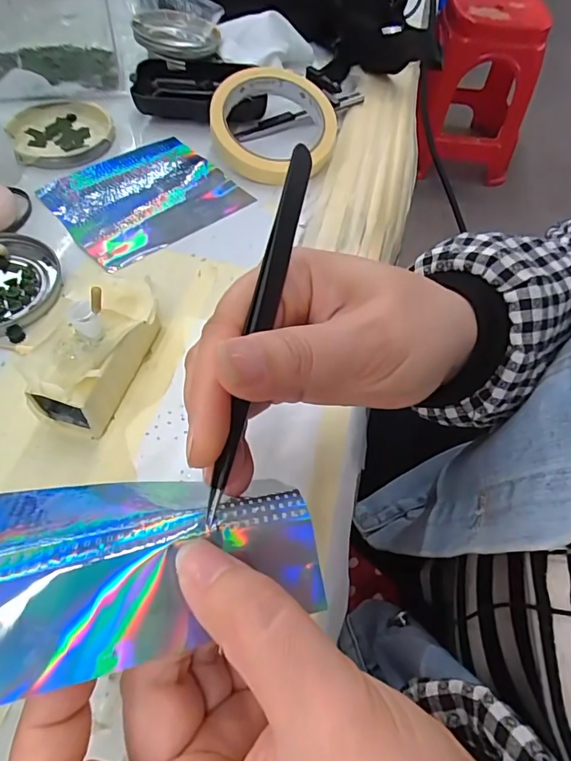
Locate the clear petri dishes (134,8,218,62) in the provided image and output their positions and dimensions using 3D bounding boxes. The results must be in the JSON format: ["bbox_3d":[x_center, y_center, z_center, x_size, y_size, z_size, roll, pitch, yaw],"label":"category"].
[{"bbox_3d":[-0.100,-0.322,0.430,0.070,0.022,0.081,7,57,1],"label":"clear petri dishes"}]

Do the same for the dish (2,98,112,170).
[{"bbox_3d":[-0.180,-0.201,0.372,0.075,0.011,0.081,2,57,-2],"label":"dish"}]

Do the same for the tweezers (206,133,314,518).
[{"bbox_3d":[-0.008,-0.021,0.153,0.007,0.007,0.133,13,75,5],"label":"tweezers"}]

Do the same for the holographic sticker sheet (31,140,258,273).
[{"bbox_3d":[-0.103,-0.138,0.341,0.124,0.004,0.105,-38,67,-24],"label":"holographic sticker sheet"}]

